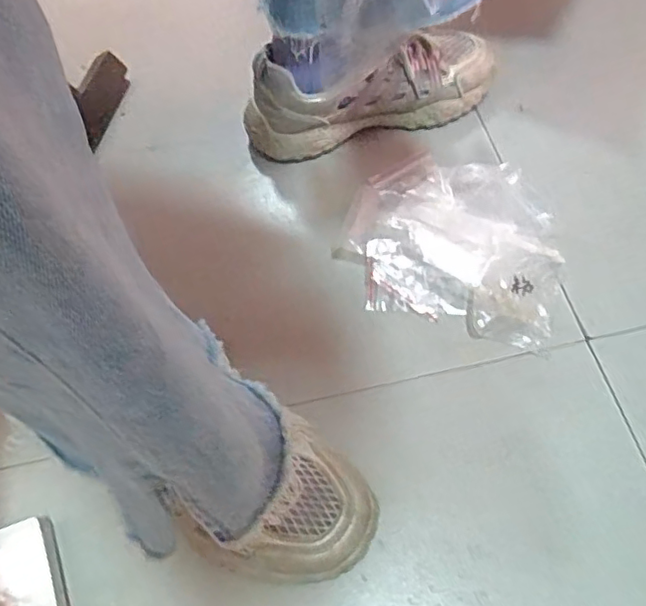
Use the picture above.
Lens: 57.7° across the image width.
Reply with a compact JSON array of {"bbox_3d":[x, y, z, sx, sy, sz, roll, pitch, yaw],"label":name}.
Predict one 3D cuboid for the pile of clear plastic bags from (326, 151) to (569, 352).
[{"bbox_3d":[0.111,-0.054,0.494,0.183,0.054,0.144,17,63,11],"label":"pile of clear plastic bags"}]

